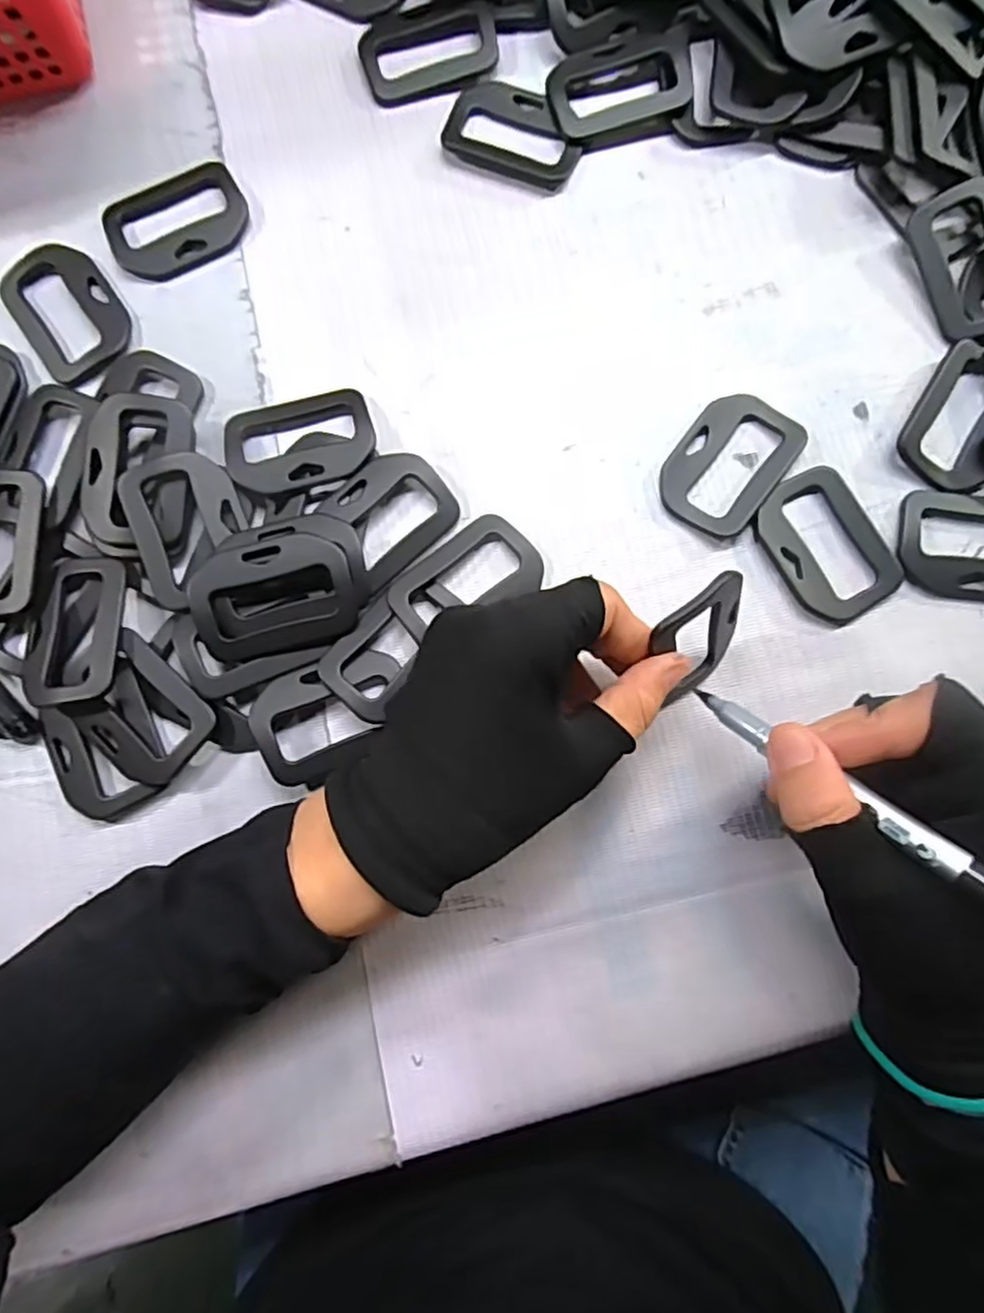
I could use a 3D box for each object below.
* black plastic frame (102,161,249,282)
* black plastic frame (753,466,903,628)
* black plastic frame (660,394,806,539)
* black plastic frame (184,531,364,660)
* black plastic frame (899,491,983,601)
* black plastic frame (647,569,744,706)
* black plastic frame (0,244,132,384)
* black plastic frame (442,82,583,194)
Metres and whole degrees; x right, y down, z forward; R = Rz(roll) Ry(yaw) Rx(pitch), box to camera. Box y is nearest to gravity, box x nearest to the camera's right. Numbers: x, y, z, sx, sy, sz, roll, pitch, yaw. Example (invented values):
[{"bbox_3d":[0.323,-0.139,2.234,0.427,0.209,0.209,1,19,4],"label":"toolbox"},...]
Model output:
[{"bbox_3d":[-0.139,-0.192,0.304,0.061,0.006,0.044,-29,83,-2],"label":"black plastic frame"},{"bbox_3d":[0.134,-0.045,0.276,0.044,0.006,0.059,-31,83,-2],"label":"black plastic frame"},{"bbox_3d":[0.096,-0.079,0.282,0.043,0.007,0.059,37,85,6],"label":"black plastic frame"},{"bbox_3d":[-0.084,-0.025,0.266,0.060,0.011,0.045,-11,82,0],"label":"black plastic frame"},{"bbox_3d":[0.193,-0.044,0.274,0.060,0.006,0.041,7,83,3],"label":"black plastic frame"},{"bbox_3d":[0.074,-0.005,0.246,0.037,0.057,0.007,-31,59,-5],"label":"black plastic frame"},{"bbox_3d":[-0.185,-0.151,0.299,0.044,0.004,0.062,-37,83,-3],"label":"black plastic frame"},{"bbox_3d":[0.011,-0.234,0.307,0.061,0.004,0.042,26,84,5],"label":"black plastic frame"}]

